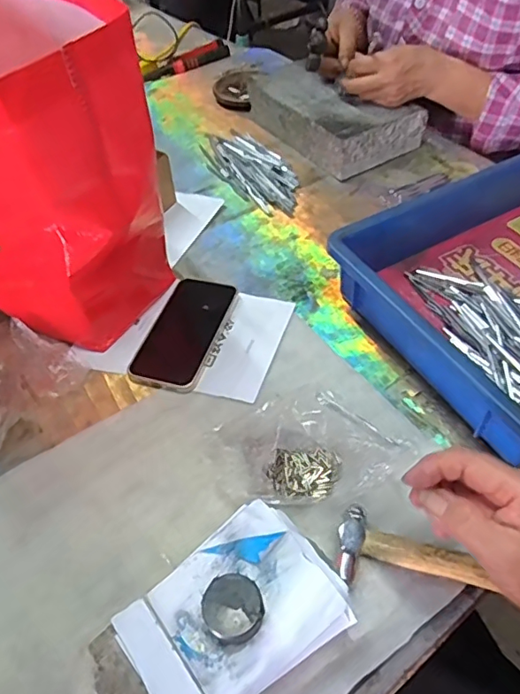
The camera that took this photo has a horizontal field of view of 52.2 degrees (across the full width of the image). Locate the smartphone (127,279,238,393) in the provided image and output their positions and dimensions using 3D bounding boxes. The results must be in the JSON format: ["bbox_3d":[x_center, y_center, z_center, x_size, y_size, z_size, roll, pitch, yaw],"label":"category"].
[{"bbox_3d":[-0.082,-0.018,0.569,0.072,0.006,0.151,12,50,12],"label":"smartphone"}]

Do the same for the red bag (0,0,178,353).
[{"bbox_3d":[-0.218,-0.171,0.525,0.223,0.297,0.248,-14,50,-10],"label":"red bag"}]

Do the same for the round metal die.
[{"bbox_3d":[-0.017,0.169,0.342,0.037,0.016,0.040,-1,49,1],"label":"round metal die"}]

